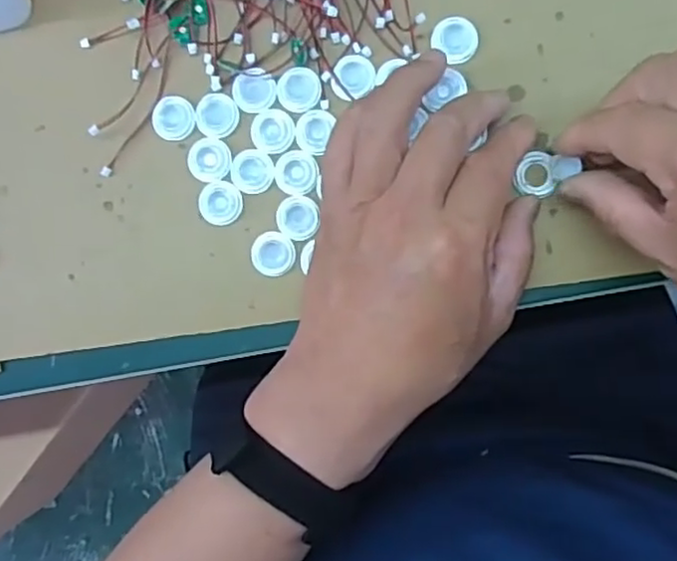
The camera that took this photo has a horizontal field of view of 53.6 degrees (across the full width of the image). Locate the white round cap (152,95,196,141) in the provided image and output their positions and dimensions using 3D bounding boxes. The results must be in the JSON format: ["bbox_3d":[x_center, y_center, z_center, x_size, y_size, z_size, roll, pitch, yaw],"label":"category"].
[{"bbox_3d":[-0.087,-0.085,0.352,0.023,0.004,0.022,0,93,6],"label":"white round cap"}]

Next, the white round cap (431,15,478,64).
[{"bbox_3d":[0.059,-0.123,0.338,0.023,0.005,0.022,0,93,6],"label":"white round cap"}]

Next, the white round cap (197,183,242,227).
[{"bbox_3d":[-0.062,-0.041,0.352,0.022,0.004,0.022,0,93,6],"label":"white round cap"}]

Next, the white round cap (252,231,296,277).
[{"bbox_3d":[-0.034,-0.014,0.351,0.022,0.005,0.023,0,93,6],"label":"white round cap"}]

